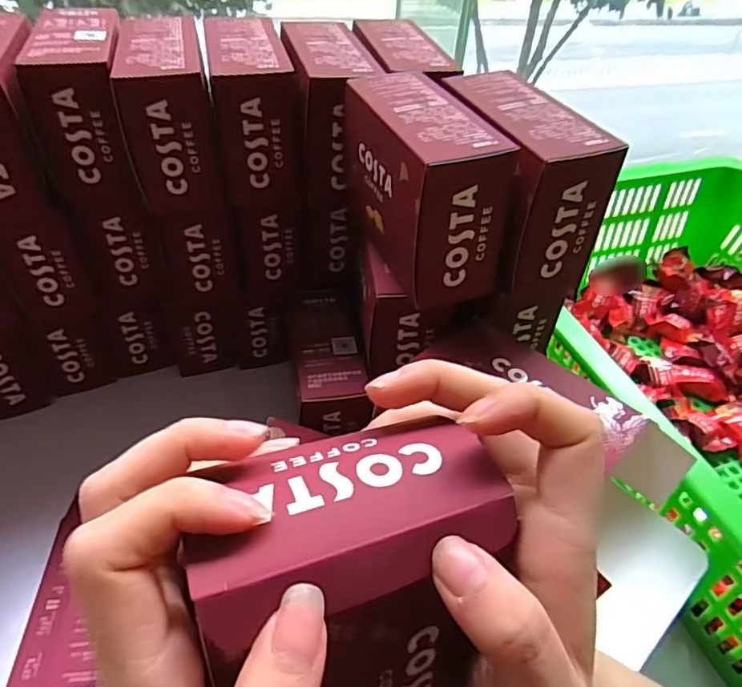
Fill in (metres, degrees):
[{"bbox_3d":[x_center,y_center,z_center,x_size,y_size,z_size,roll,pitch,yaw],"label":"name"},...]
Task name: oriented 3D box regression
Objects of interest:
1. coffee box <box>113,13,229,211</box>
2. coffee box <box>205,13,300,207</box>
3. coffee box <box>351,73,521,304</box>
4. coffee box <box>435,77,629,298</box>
[{"bbox_3d":[-0.138,-0.157,0.376,0.053,0.097,0.108,-7,44,-13],"label":"coffee box"},{"bbox_3d":[-0.087,-0.166,0.393,0.053,0.099,0.107,-7,44,-13],"label":"coffee box"},{"bbox_3d":[0.024,-0.096,0.322,0.059,0.088,0.122,-14,46,-19],"label":"coffee box"},{"bbox_3d":[0.087,-0.102,0.337,0.062,0.091,0.119,-9,44,-15],"label":"coffee box"}]

